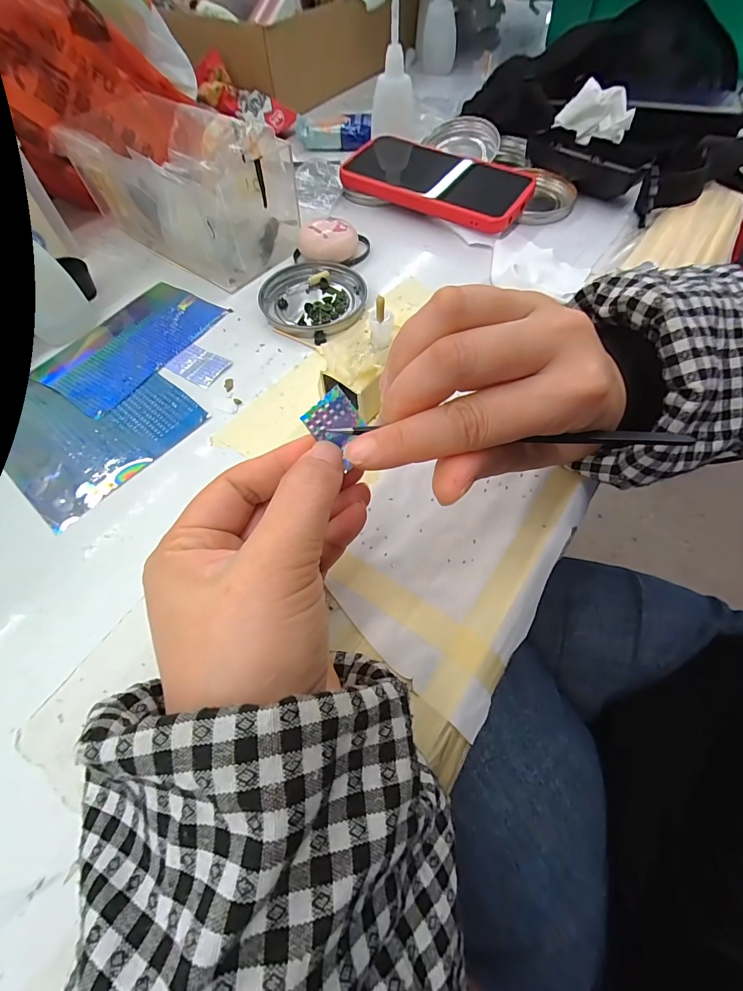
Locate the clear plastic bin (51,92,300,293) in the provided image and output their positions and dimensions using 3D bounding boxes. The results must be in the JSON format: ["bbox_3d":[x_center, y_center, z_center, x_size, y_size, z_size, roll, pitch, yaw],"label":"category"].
[{"bbox_3d":[-0.142,-0.241,0.317,0.146,0.072,0.090,36,68,19],"label":"clear plastic bin"}]

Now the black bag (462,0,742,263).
[{"bbox_3d":[0.261,-0.390,0.386,0.246,0.077,0.301,-39,67,-18],"label":"black bag"}]

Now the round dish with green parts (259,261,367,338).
[{"bbox_3d":[-0.046,-0.150,0.300,0.079,0.008,0.077,-1,61,1],"label":"round dish with green parts"}]

